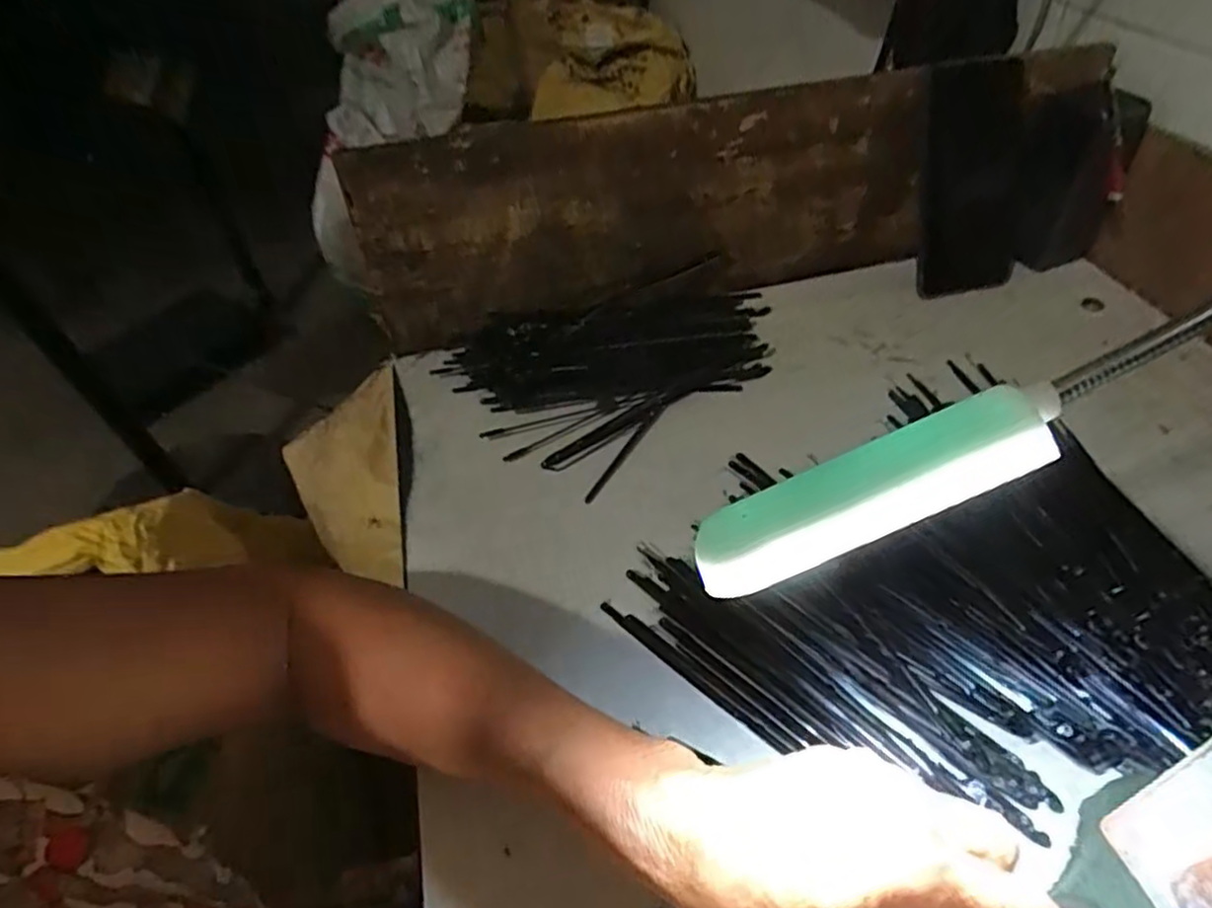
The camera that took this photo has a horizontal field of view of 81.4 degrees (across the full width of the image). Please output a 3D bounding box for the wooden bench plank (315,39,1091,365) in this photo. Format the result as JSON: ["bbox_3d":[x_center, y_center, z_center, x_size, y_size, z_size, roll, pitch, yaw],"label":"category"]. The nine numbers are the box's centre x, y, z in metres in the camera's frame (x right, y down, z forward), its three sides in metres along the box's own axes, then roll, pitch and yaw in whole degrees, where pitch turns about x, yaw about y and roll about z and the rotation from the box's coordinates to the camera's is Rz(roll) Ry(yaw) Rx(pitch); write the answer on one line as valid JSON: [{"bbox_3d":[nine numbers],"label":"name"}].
[{"bbox_3d":[0.070,-0.192,0.553,0.514,0.152,0.047,-11,45,-5],"label":"wooden bench plank"}]

